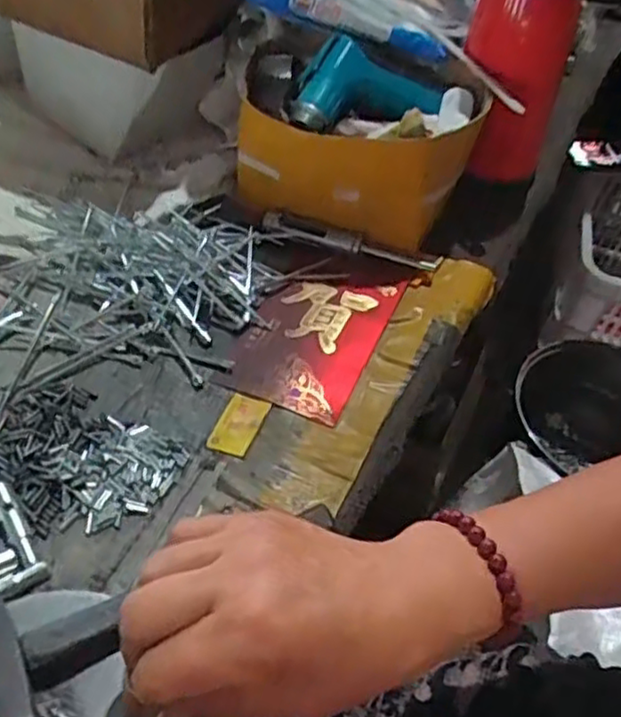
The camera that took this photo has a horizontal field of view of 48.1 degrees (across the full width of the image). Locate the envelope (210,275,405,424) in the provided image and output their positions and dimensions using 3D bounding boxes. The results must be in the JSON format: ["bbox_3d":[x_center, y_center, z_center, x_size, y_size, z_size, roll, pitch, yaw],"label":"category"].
[{"bbox_3d":[0.002,-0.021,0.475,0.087,0.007,0.133,22,51,10],"label":"envelope"}]

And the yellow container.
[{"bbox_3d":[0.035,-0.165,0.547,0.185,0.093,0.124,11,48,5],"label":"yellow container"}]

